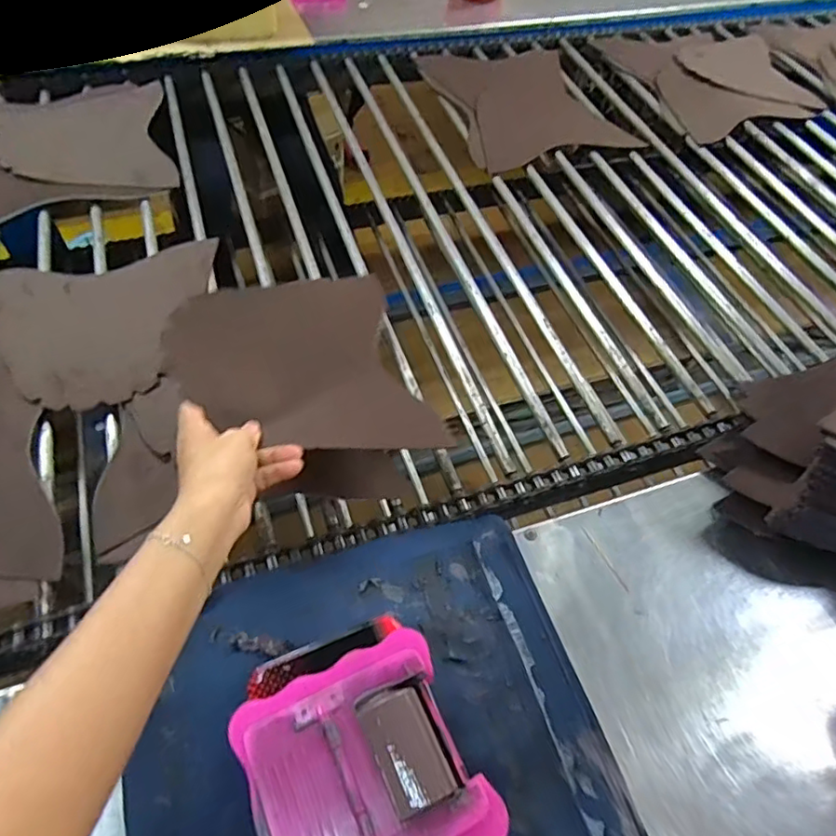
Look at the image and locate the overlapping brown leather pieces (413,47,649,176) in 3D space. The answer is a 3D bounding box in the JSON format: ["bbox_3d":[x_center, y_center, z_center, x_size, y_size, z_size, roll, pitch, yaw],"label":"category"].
[{"bbox_3d":[0.168,-0.496,0.943,0.239,0.027,0.294,-16,60,-16],"label":"overlapping brown leather pieces"}]

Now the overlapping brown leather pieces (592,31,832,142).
[{"bbox_3d":[0.522,-0.595,1.028,0.324,0.015,0.329,-14,58,-14],"label":"overlapping brown leather pieces"}]

